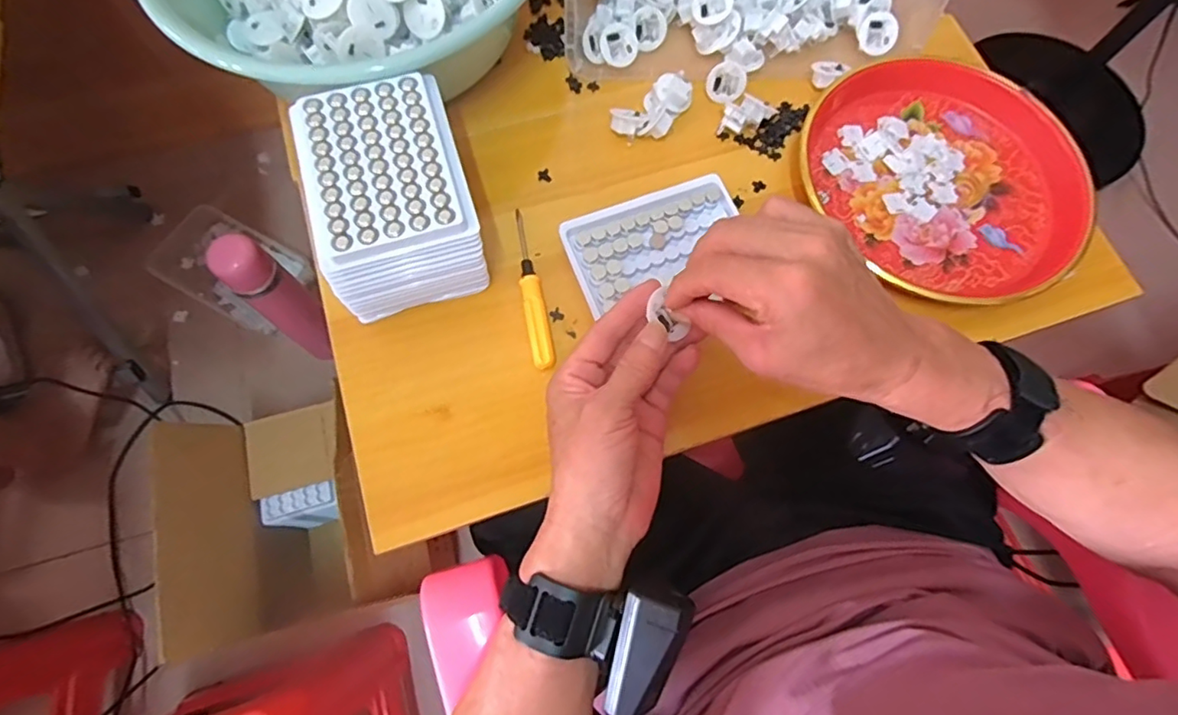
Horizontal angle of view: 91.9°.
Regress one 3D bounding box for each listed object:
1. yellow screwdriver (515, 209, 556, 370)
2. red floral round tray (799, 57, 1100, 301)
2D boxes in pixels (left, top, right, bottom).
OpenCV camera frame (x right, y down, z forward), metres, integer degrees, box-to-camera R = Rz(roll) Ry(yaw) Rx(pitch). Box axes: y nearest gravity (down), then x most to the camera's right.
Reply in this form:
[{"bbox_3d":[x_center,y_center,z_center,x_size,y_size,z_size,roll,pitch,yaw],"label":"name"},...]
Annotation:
[{"bbox_3d":[-0.043,-0.052,0.425,0.016,0.013,0.128,-11,72,-5],"label":"yellow screwdriver"},{"bbox_3d":[0.287,-0.145,0.464,0.207,0.030,0.220,1,72,-2],"label":"red floral round tray"}]

